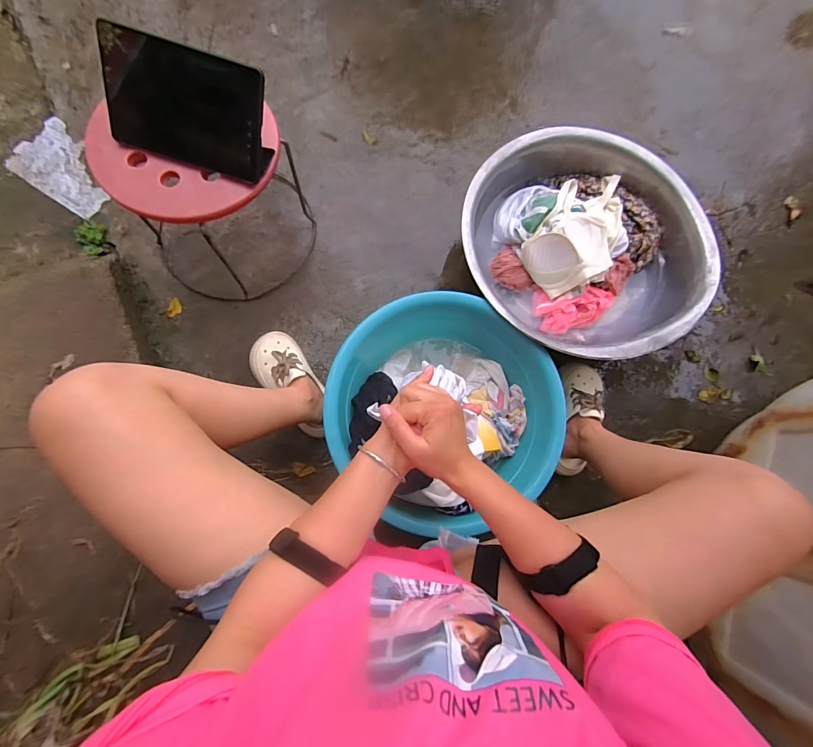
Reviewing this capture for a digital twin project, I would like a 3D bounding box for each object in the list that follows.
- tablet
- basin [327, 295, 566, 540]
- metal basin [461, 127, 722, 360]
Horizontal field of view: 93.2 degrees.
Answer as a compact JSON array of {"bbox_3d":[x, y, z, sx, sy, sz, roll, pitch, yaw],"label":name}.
[{"bbox_3d":[-0.344,-0.413,0.600,0.246,0.015,0.156,17,123,-2],"label":"tablet"},{"bbox_3d":[0.076,0.068,0.781,0.431,0.166,0.408,0,80,-2],"label":"basin"},{"bbox_3d":[0.379,-0.283,0.870,0.500,0.197,0.509,0,80,-2],"label":"metal basin"}]

